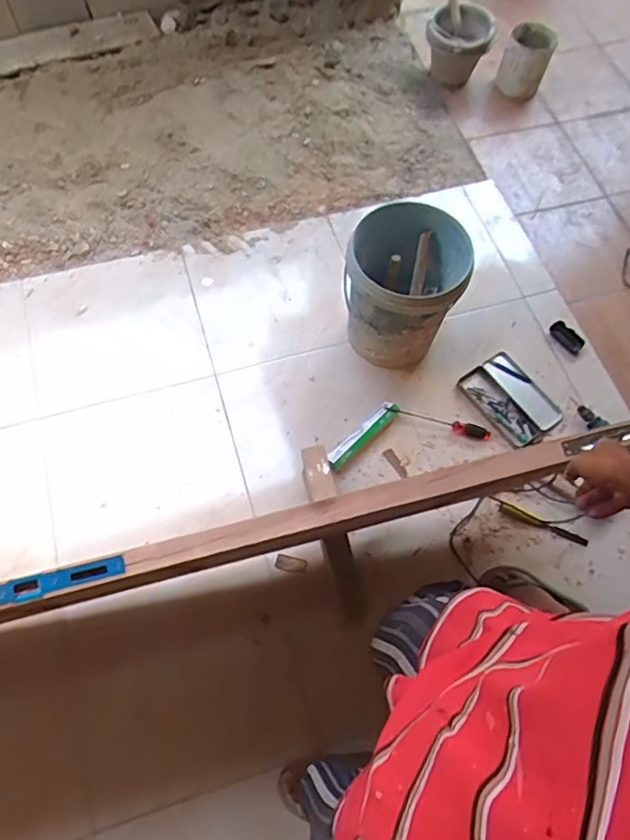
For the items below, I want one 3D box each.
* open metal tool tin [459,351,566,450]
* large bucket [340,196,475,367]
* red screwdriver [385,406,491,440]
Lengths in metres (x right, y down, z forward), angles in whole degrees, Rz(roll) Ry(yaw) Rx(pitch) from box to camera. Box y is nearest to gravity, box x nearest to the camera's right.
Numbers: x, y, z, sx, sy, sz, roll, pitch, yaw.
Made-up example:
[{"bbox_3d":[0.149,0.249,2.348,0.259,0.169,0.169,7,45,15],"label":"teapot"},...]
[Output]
[{"bbox_3d":[0.562,-0.064,1.633,0.205,0.034,0.257,-37,71,-17],"label":"open metal tool tin"},{"bbox_3d":[0.226,-0.347,1.534,0.291,0.348,0.292,1,66,-2],"label":"large bucket"},{"bbox_3d":[0.340,0.005,1.568,0.290,0.031,0.037,14,65,4],"label":"red screwdriver"}]

